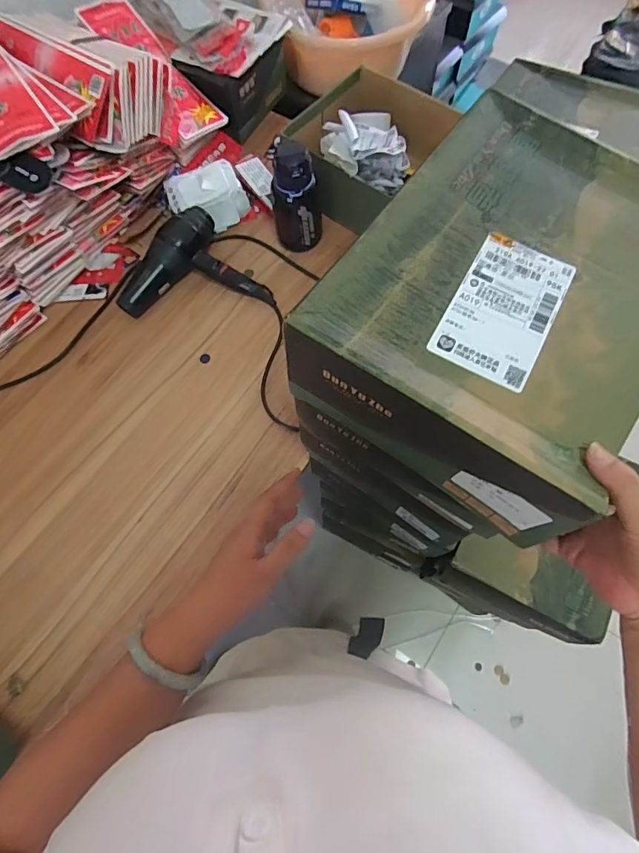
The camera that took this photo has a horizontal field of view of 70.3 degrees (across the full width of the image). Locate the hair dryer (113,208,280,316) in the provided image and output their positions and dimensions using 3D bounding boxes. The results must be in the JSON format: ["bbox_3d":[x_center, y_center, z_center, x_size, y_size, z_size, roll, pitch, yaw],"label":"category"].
[{"bbox_3d":[-0.249,-0.267,0.839,0.235,0.090,0.208,-38,72,-13],"label":"hair dryer"}]

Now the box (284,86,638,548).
[{"bbox_3d":[0.165,-0.101,0.404,0.248,0.129,0.322,33,71,15],"label":"box"}]

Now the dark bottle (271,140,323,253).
[{"bbox_3d":[-0.042,-0.422,0.835,0.094,0.187,0.079,-2,68,1],"label":"dark bottle"}]

